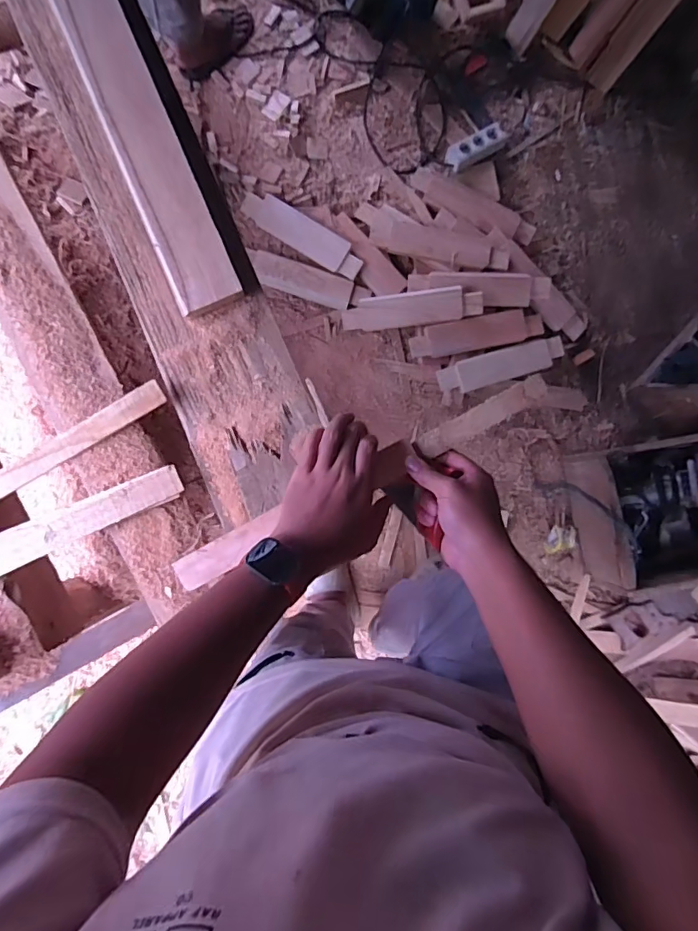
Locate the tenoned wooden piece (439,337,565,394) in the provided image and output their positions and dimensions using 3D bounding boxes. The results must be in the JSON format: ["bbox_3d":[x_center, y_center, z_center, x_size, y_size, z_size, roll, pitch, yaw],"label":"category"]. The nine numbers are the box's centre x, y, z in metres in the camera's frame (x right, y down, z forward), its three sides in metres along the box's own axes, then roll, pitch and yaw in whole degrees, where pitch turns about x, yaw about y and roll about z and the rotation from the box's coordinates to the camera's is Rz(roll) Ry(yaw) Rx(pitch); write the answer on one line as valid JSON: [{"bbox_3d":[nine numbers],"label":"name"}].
[{"bbox_3d":[0.400,-0.261,1.325,0.343,0.020,0.081,-17,90,-5],"label":"tenoned wooden piece"}]

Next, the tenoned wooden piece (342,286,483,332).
[{"bbox_3d":[0.161,-0.403,1.305,0.351,0.037,0.081,-4,89,13],"label":"tenoned wooden piece"}]

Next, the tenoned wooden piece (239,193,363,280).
[{"bbox_3d":[-0.119,-0.605,1.321,0.343,0.027,0.083,30,86,-4],"label":"tenoned wooden piece"}]

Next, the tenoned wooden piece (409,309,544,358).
[{"bbox_3d":[0.333,-0.340,1.304,0.343,0.026,0.077,-11,90,-5],"label":"tenoned wooden piece"}]

